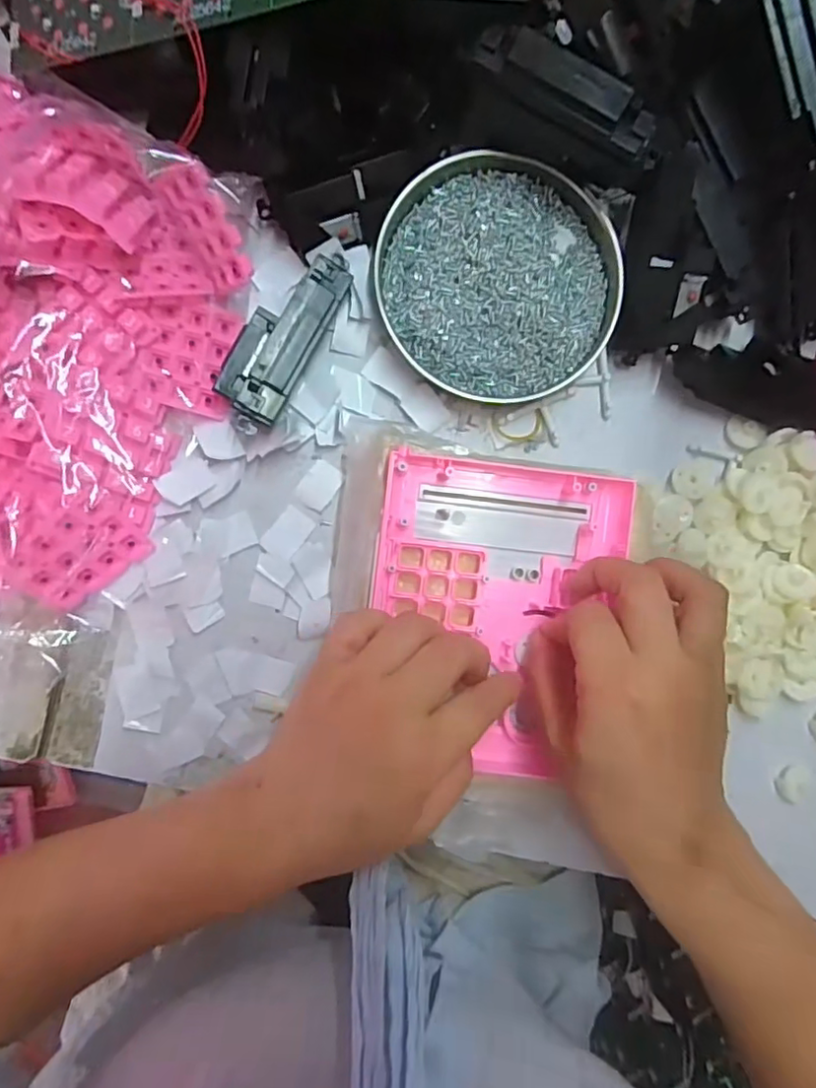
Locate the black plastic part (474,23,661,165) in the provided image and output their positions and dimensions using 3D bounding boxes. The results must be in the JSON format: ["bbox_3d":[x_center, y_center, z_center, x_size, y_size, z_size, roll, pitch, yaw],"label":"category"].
[{"bbox_3d":[0.078,-0.215,0.281,0.098,0.022,0.022,29,89,-4],"label":"black plastic part"}]

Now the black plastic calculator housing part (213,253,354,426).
[{"bbox_3d":[-0.068,-0.117,0.318,0.035,0.020,0.098,30,89,-4],"label":"black plastic calculator housing part"}]

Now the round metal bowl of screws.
[{"bbox_3d":[0.052,-0.151,0.333,0.135,0.020,0.129,0,91,-4],"label":"round metal bowl of screws"}]

